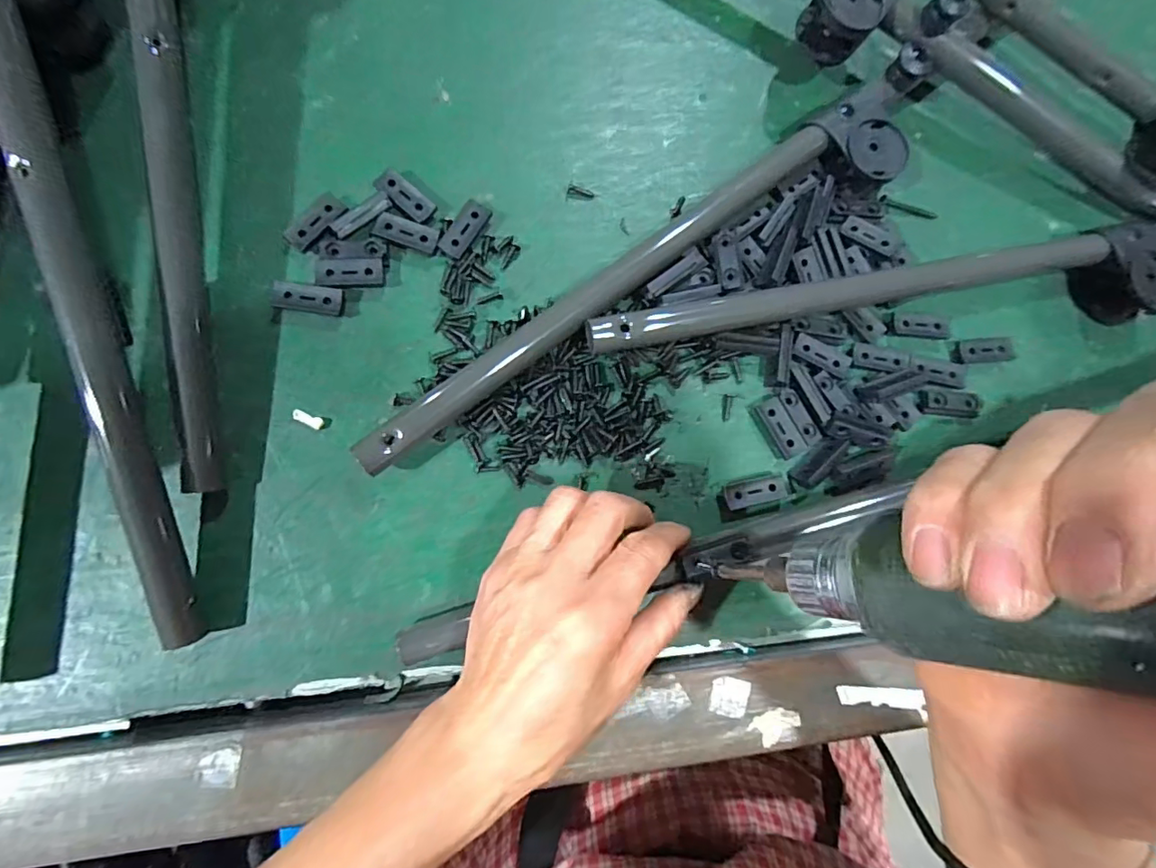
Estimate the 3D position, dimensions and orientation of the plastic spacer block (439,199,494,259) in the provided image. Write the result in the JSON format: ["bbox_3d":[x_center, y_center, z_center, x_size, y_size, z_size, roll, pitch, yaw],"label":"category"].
[{"bbox_3d":[-0.064,-0.115,0.297,0.016,0.005,0.035,32,81,-2],"label":"plastic spacer block"}]

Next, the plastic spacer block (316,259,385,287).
[{"bbox_3d":[-0.124,-0.087,0.284,0.035,0.004,0.015,-2,83,-6],"label":"plastic spacer block"}]

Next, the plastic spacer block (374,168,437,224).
[{"bbox_3d":[-0.096,-0.133,0.291,0.035,0.004,0.015,39,81,-1],"label":"plastic spacer block"}]

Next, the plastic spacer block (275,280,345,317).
[{"bbox_3d":[-0.144,-0.073,0.281,0.036,0.007,0.015,9,82,-5],"label":"plastic spacer block"}]

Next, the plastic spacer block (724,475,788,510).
[{"bbox_3d":[0.098,0.032,0.292,0.034,0.009,0.013,-12,85,-7],"label":"plastic spacer block"}]

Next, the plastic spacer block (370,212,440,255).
[{"bbox_3d":[-0.095,-0.112,0.289,0.034,0.004,0.015,16,82,-4],"label":"plastic spacer block"}]

